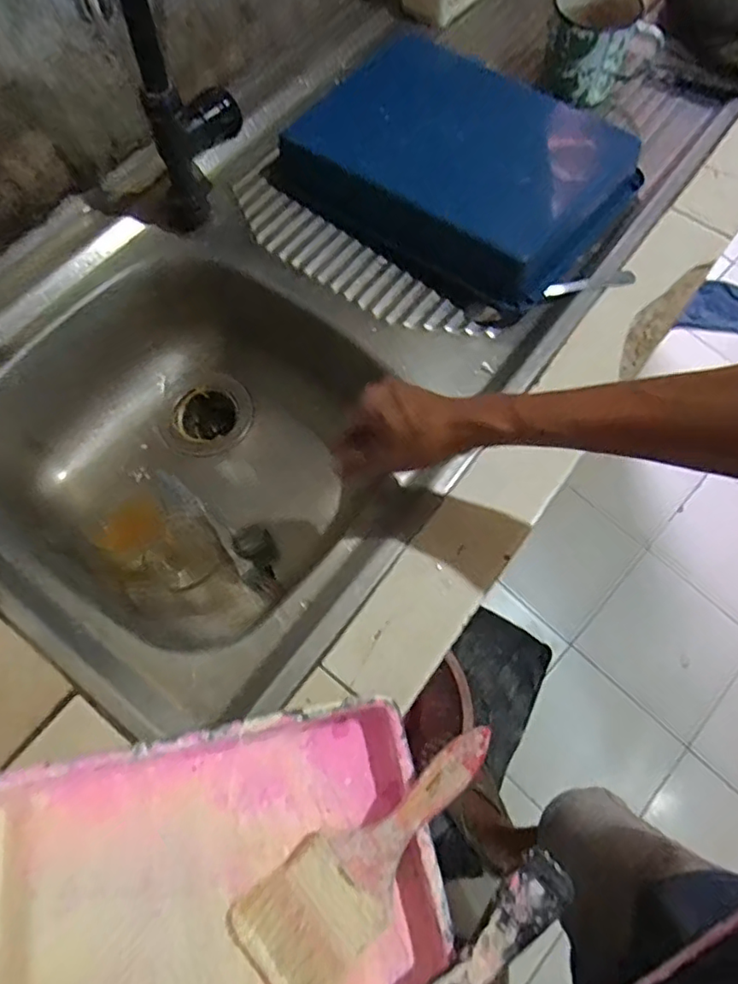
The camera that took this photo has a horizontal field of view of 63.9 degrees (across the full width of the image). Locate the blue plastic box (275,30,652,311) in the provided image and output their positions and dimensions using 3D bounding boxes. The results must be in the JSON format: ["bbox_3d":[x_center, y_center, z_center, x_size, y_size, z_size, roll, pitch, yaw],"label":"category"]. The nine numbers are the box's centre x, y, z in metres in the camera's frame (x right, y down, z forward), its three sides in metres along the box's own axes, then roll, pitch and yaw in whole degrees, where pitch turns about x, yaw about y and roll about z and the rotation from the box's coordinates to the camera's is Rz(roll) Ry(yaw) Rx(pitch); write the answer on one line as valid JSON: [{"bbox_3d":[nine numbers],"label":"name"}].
[{"bbox_3d":[0.101,-0.355,0.635,0.328,0.065,0.259,40,72,12],"label":"blue plastic box"}]

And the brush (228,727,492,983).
[{"bbox_3d":[0.002,0.200,0.325,0.177,0.012,0.062,-45,77,0],"label":"brush"}]

